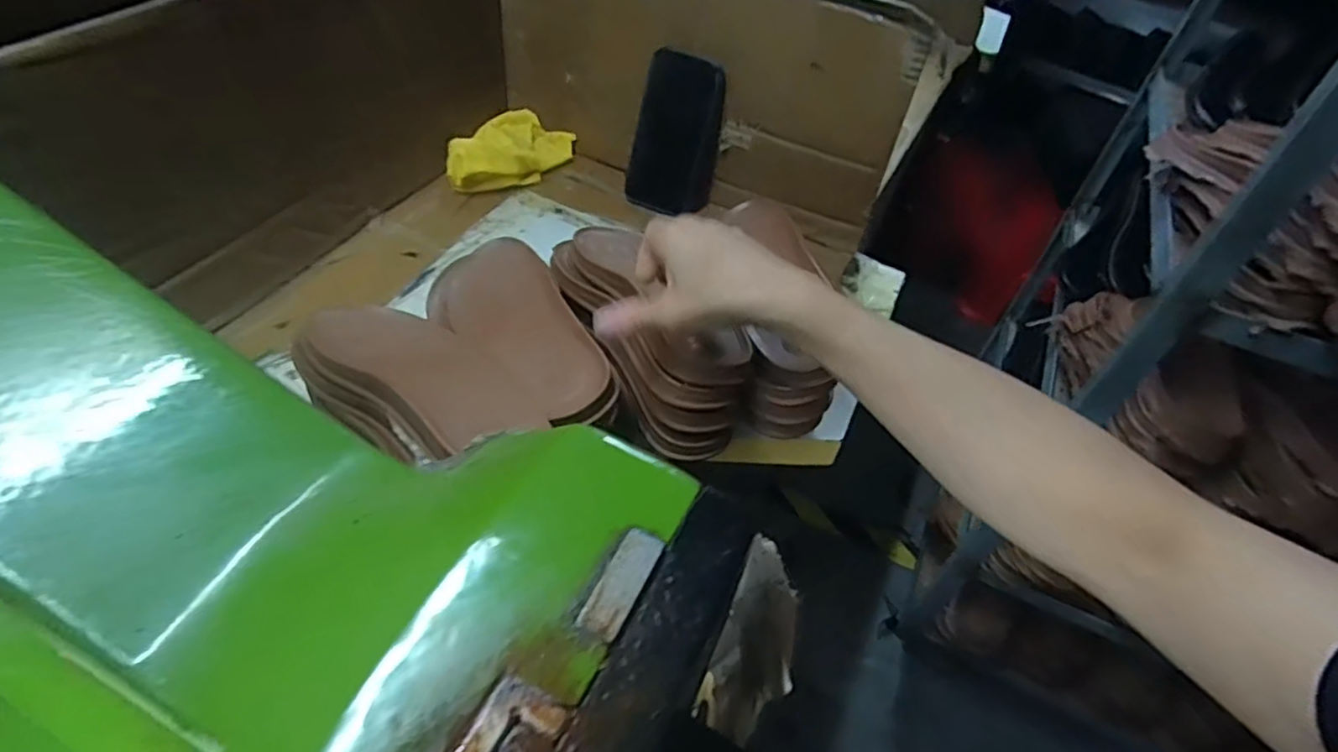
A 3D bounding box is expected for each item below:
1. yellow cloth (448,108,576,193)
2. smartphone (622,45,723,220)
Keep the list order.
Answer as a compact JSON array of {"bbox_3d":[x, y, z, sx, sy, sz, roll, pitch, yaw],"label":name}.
[{"bbox_3d":[-0.186,-0.267,0.780,0.094,0.049,0.156,16,48,8],"label":"yellow cloth"},{"bbox_3d":[0.012,-0.268,0.735,0.095,0.169,0.017,13,32,-4],"label":"smartphone"}]

